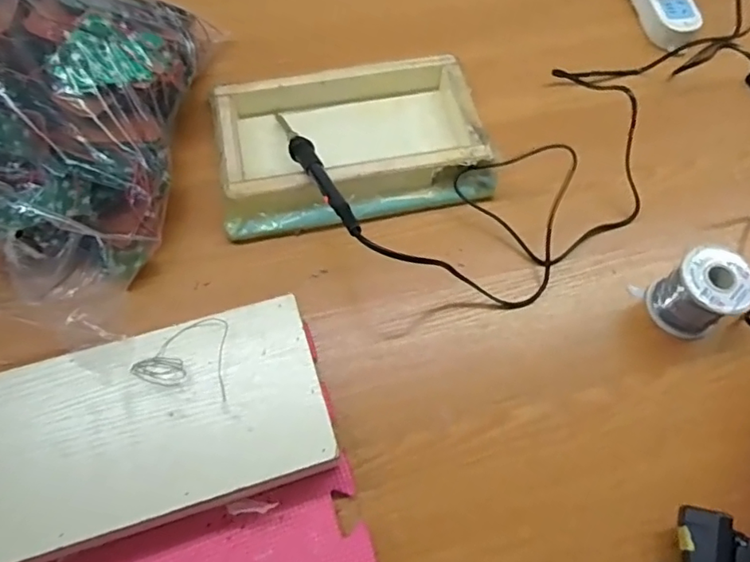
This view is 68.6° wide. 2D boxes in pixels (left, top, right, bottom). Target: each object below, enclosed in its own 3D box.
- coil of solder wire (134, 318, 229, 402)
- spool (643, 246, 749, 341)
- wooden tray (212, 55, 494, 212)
[{"bbox_3d":[-0.139,0.053,0.415,0.070,0.007,0.057,15,67,5],"label":"coil of solder wire"},{"bbox_3d":[0.282,0.010,0.477,0.059,0.068,0.063,1,66,-1],"label":"spool"},{"bbox_3d":[-0.024,-0.147,0.541,0.246,0.039,0.142,-12,67,-7],"label":"wooden tray"}]

